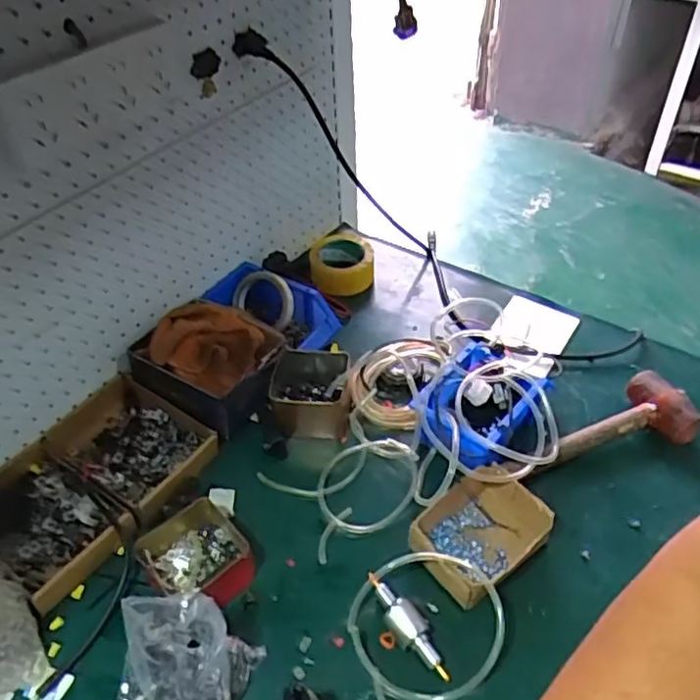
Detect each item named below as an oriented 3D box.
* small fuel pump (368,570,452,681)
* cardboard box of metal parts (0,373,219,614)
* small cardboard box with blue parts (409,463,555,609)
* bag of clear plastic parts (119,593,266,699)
[{"bbox_3d":[0.060,0.281,0.663,0.033,0.035,0.116,-28,50,-24],"label":"small fuel pump"},{"bbox_3d":[-0.311,0.158,0.795,0.178,0.055,0.265,26,51,26],"label":"cardboard box of metal parts"},{"bbox_3d":[0.144,0.201,0.726,0.146,0.061,0.108,-27,50,-24],"label":"small cardboard box with blue parts"},{"bbox_3d":[-0.163,0.302,0.614,0.123,0.089,0.111,8,45,11],"label":"bag of clear plastic parts"}]

